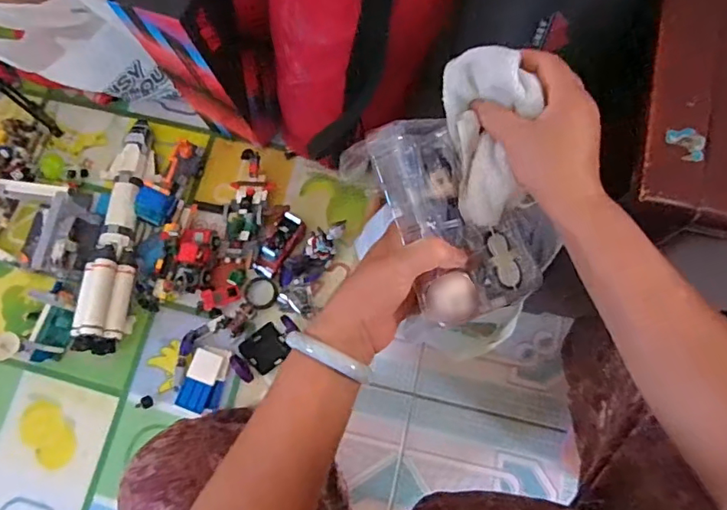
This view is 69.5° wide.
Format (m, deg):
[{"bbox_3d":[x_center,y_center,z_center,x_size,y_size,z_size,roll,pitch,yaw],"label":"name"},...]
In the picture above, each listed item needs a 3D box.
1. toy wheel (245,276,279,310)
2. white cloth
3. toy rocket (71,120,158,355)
[{"bbox_3d":[-0.174,0.066,0.901,0.056,0.012,0.055,0,76,2],"label":"toy wheel"},{"bbox_3d":[0.102,-0.098,0.428,0.064,0.040,0.143,0,86,2],"label":"white cloth"},{"bbox_3d":[-0.423,-0.044,0.906,0.081,0.070,0.419,3,76,2],"label":"toy rocket"}]

